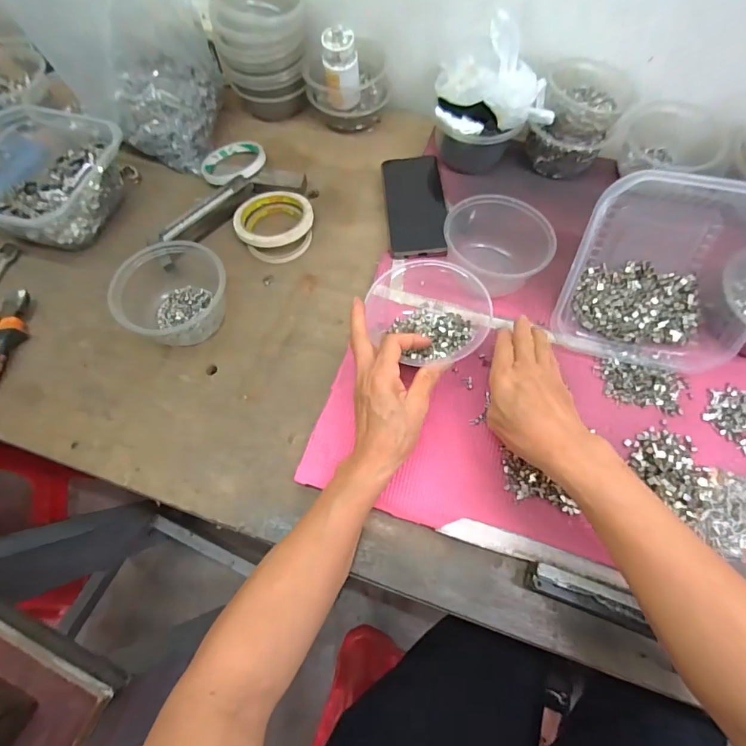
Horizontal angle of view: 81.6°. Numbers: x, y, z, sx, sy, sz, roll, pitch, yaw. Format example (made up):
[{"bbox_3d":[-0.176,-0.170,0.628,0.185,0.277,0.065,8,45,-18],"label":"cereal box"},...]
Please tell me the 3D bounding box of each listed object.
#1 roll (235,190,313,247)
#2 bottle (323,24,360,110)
[{"bbox_3d":[-0.125,-0.198,0.544,0.096,0.017,0.087,-17,66,-8],"label":"roll"},{"bbox_3d":[-0.040,-0.384,0.550,0.042,0.082,0.034,-3,65,-1],"label":"bottle"}]

